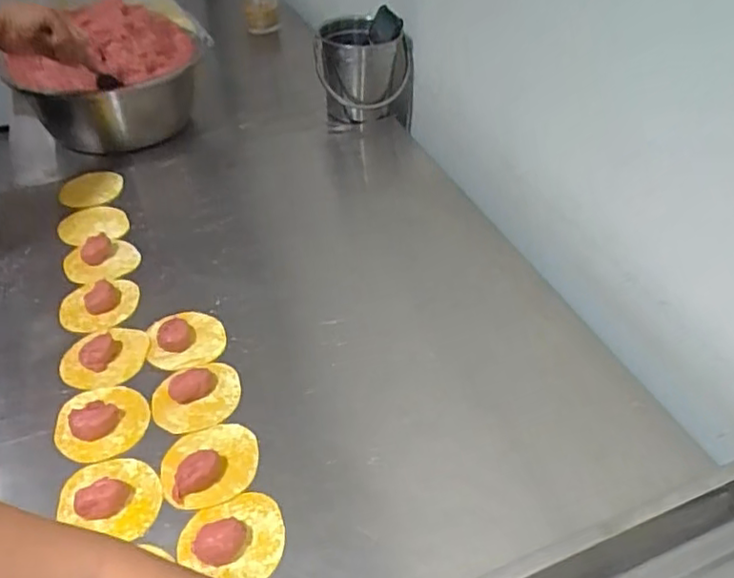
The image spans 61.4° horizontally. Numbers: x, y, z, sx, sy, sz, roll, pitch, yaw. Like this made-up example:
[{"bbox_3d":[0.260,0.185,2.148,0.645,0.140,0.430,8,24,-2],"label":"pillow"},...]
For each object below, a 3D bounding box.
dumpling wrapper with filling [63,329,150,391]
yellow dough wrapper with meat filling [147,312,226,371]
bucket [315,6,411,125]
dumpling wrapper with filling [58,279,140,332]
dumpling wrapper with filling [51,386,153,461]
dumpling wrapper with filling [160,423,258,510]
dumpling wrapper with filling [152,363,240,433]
[{"bbox_3d":[-0.273,0.065,0.641,0.079,0.019,0.079,-1,40,1],"label":"dumpling wrapper with filling"},{"bbox_3d":[-0.193,0.050,0.653,0.078,0.025,0.071,-13,41,-13],"label":"yellow dough wrapper with meat filling"},{"bbox_3d":[-0.007,-0.328,0.956,0.139,0.157,0.139,-1,40,1],"label":"bucket"},{"bbox_3d":[-0.301,0.018,0.694,0.084,0.025,0.062,-16,42,-16],"label":"dumpling wrapper with filling"},{"bbox_3d":[-0.248,0.120,0.579,0.080,0.021,0.079,-1,40,1],"label":"dumpling wrapper with filling"},{"bbox_3d":[-0.138,0.149,0.541,0.083,0.020,0.074,-22,44,-22],"label":"dumpling wrapper with filling"},{"bbox_3d":[-0.164,0.102,0.595,0.082,0.018,0.068,-23,44,-24],"label":"dumpling wrapper with filling"}]

